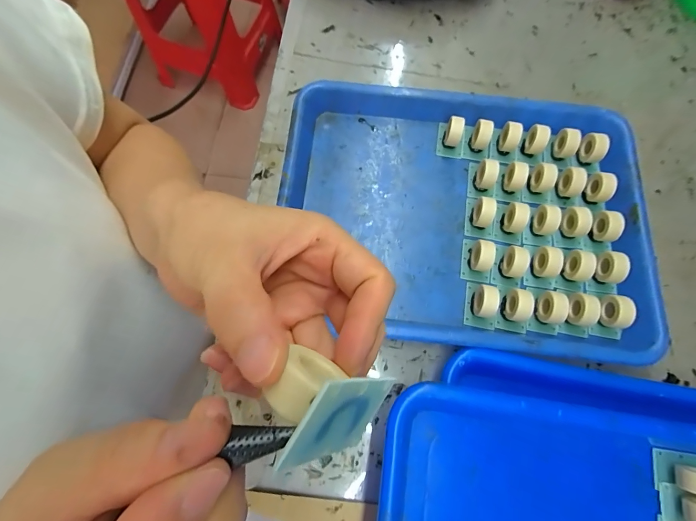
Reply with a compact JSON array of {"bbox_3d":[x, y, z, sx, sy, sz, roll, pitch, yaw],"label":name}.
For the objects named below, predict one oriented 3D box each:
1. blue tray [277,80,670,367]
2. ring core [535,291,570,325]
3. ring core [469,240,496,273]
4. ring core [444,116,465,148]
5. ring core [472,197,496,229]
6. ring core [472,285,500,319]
[{"bbox_3d":[0.103,-0.044,0.316,0.324,0.031,0.238,6,73,1],"label":"blue tray"},{"bbox_3d":[0.174,0.041,0.290,0.019,0.025,0.025,1,73,0],"label":"ring core"},{"bbox_3d":[0.119,-0.002,0.304,0.017,0.024,0.025,9,73,2],"label":"ring core"},{"bbox_3d":[0.107,-0.131,0.342,0.016,0.027,0.027,15,73,4],"label":"ring core"},{"bbox_3d":[0.126,-0.045,0.315,0.015,0.028,0.026,13,73,3],"label":"ring core"},{"bbox_3d":[0.117,0.037,0.292,0.017,0.023,0.026,2,73,0],"label":"ring core"}]

